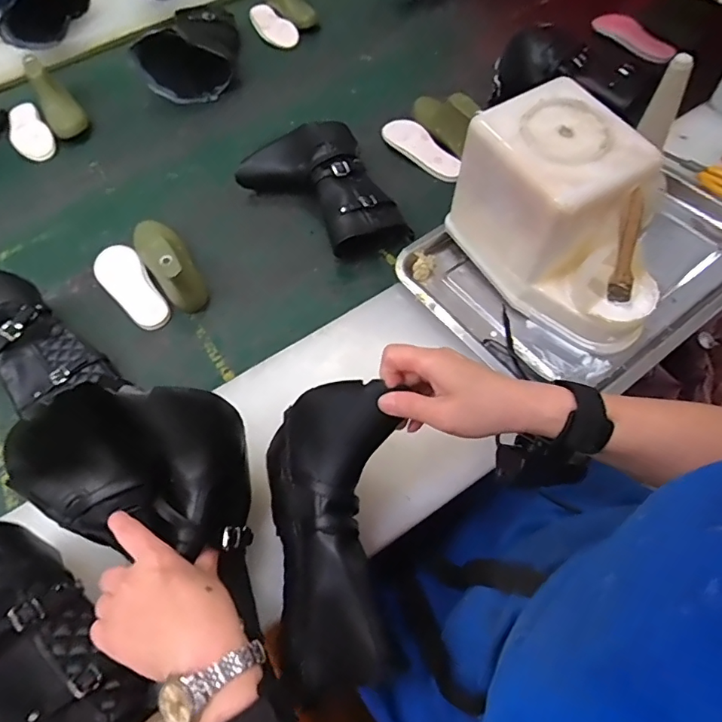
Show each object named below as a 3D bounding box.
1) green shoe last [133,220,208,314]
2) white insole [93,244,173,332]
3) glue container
[{"bbox_3d":[-0.266,-0.150,0.685,0.063,0.076,0.176,-33,63,-14],"label":"green shoe last"},{"bbox_3d":[-0.320,-0.104,0.702,0.059,0.014,0.165,-35,64,-15],"label":"white insole"},{"bbox_3d":[0.219,-0.143,0.539,0.123,0.177,0.231,-31,63,-13],"label":"glue container"}]

